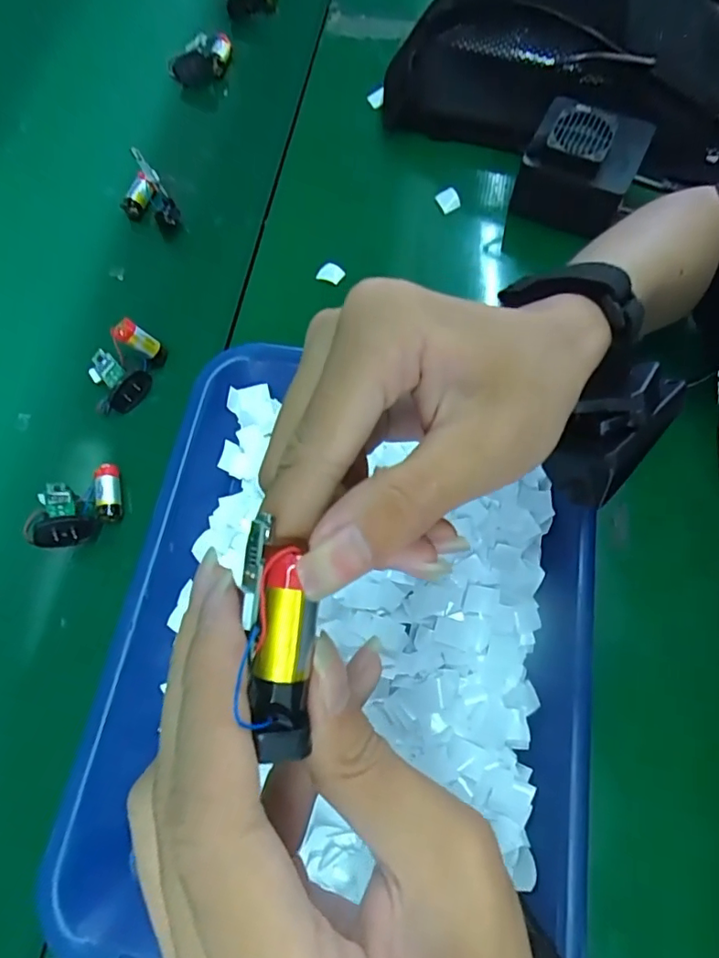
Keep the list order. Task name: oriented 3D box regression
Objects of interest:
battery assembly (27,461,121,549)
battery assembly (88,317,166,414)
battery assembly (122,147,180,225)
[{"bbox_3d":[-0.179,0.016,0.332,0.048,0.025,0.052,0,70,1],"label":"battery assembly"},{"bbox_3d":[-0.165,-0.079,0.367,0.055,0.035,0.049,-20,71,-6],"label":"battery assembly"},{"bbox_3d":[-0.169,-0.222,0.414,0.031,0.054,0.040,-39,74,-12],"label":"battery assembly"}]

